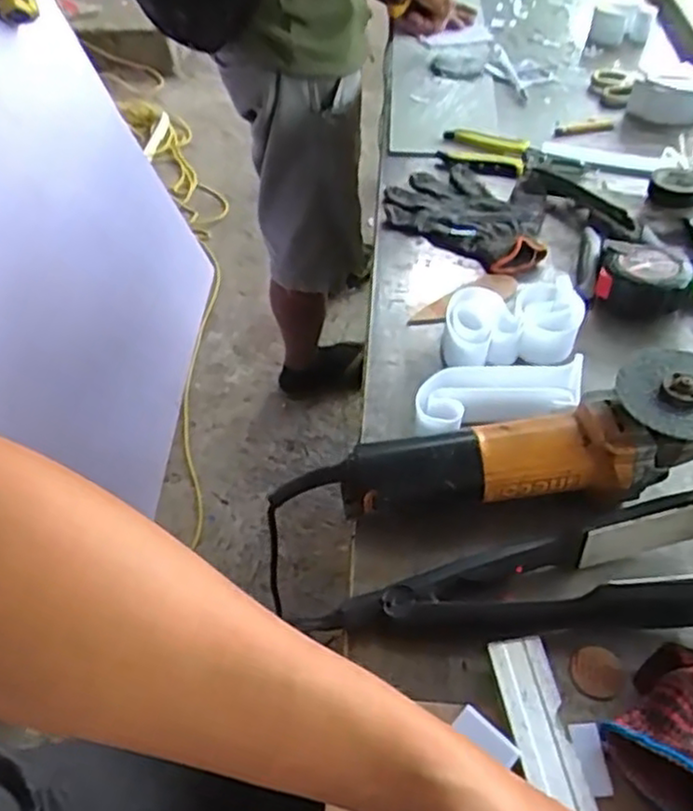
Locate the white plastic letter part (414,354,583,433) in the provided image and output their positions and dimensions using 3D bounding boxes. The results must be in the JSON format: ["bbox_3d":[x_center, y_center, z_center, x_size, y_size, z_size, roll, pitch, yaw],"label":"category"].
[{"bbox_3d":[0.126,-0.001,0.602,0.144,0.045,0.061,-11,49,-9],"label":"white plastic letter part"}]

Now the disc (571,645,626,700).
[{"bbox_3d":[0.164,0.174,0.474,0.035,0.007,0.031,7,49,7],"label":"disc"}]

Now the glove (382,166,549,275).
[{"bbox_3d":[0.136,-0.209,0.804,0.188,0.026,0.130,28,55,23],"label":"glove"}]

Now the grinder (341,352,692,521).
[{"bbox_3d":[0.139,0.038,0.534,0.286,0.099,0.081,-10,49,-8],"label":"grinder"}]

